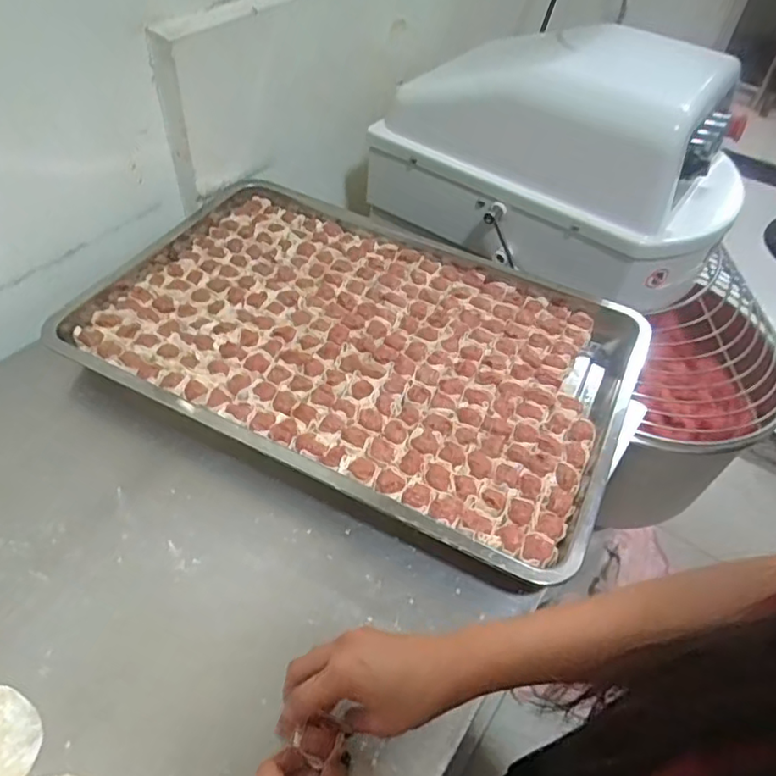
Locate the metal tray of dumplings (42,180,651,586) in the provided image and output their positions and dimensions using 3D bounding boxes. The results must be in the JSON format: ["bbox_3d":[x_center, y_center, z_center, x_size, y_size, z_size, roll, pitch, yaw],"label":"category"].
[{"bbox_3d":[-0.035,-0.052,0.689,0.603,0.055,0.391,23,50,15],"label":"metal tray of dumplings"}]

